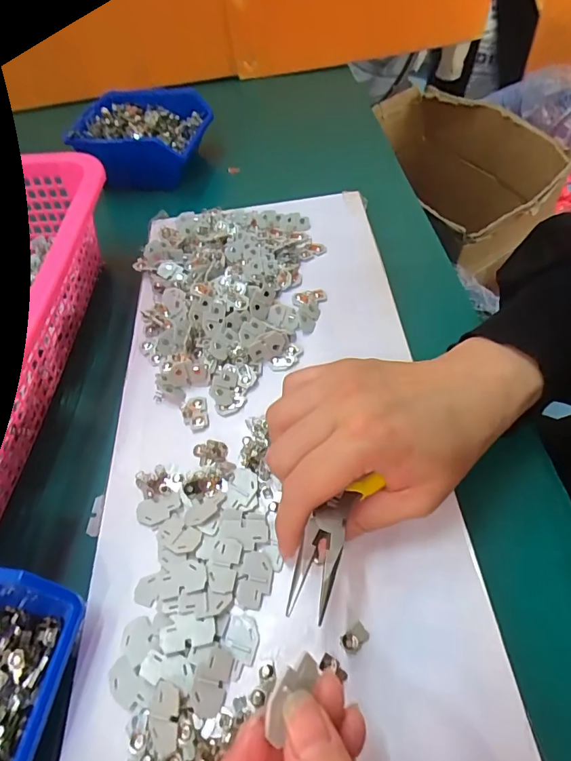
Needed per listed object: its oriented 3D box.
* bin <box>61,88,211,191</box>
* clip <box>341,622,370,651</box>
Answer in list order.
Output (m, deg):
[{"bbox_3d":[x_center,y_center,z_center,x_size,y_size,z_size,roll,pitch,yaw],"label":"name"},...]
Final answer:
[{"bbox_3d":[-0.158,-0.279,0.507,0.127,0.064,0.115,6,56,9],"label":"bin"},{"bbox_3d":[0.033,0.122,0.209,0.013,0.004,0.008,-32,59,-17],"label":"clip"}]

